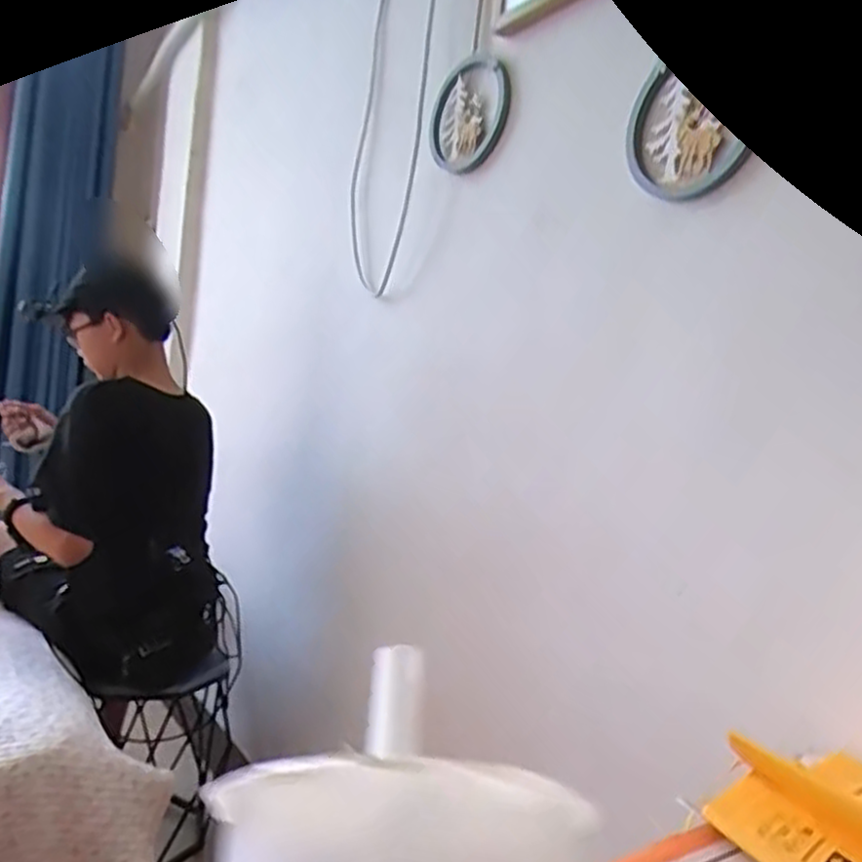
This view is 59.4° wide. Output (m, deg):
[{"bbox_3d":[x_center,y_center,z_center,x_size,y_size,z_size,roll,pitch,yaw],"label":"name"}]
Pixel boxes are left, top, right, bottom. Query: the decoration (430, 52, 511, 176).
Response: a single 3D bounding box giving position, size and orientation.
[{"bbox_3d":[0.063,-0.541,1.303,0.024,0.183,0.172,-13,24,-38],"label":"decoration"}]

